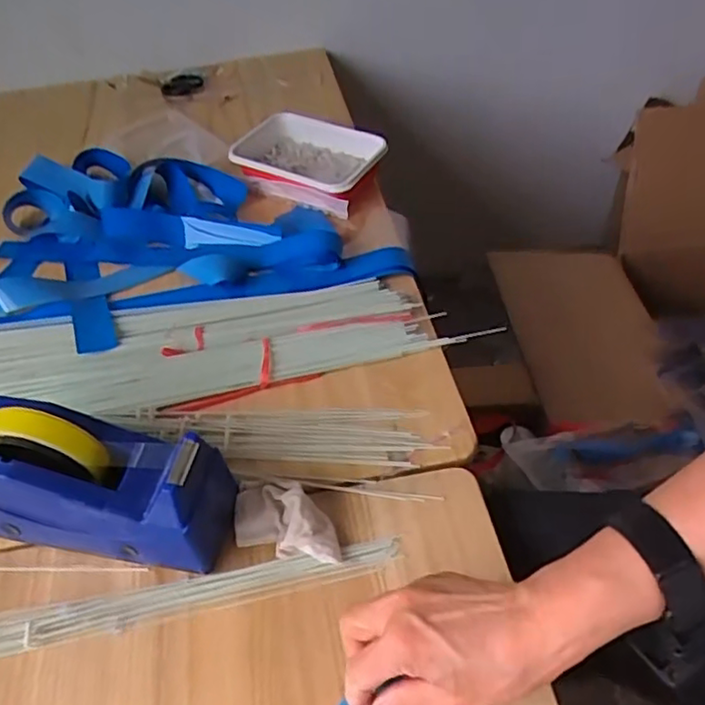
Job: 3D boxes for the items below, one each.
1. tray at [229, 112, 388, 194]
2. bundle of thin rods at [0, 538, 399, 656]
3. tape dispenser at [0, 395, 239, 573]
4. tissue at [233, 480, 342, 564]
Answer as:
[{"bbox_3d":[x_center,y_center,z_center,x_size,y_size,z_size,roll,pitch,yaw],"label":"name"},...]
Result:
[{"bbox_3d":[-0.058,-0.233,0.778,0.189,0.046,0.118,20,52,21],"label":"tray"},{"bbox_3d":[-0.179,0.180,0.433,0.422,0.010,0.036,-8,48,-5],"label":"bundle of thin rods"},{"bbox_3d":[-0.190,0.088,0.454,0.202,0.105,0.073,6,48,8],"label":"tape dispenser"},{"bbox_3d":[-0.047,0.120,0.467,0.088,0.023,0.049,14,49,15],"label":"tissue"}]

